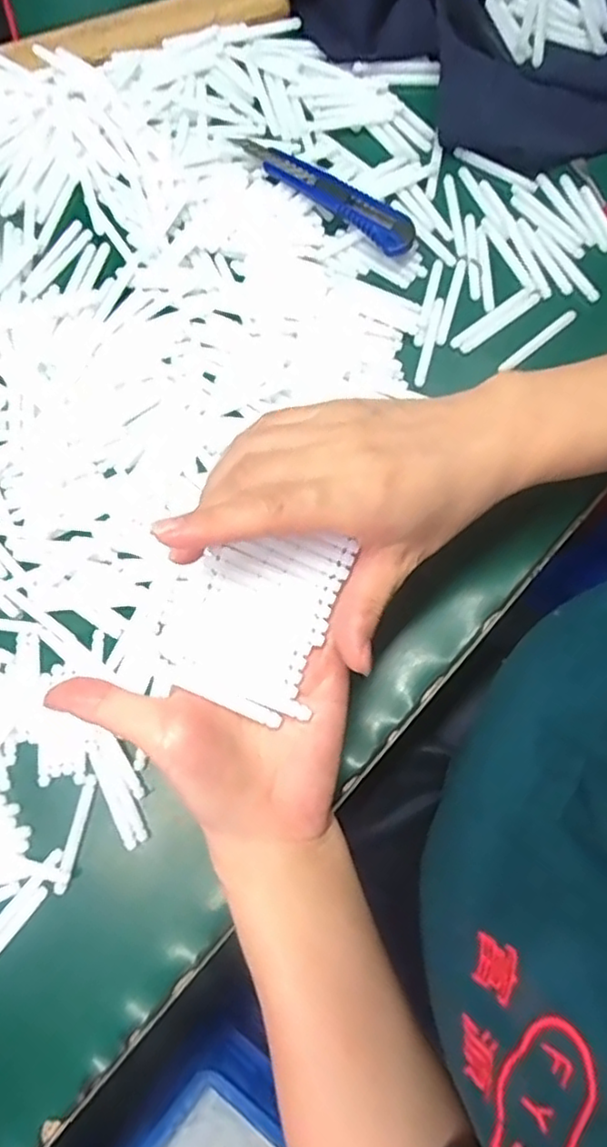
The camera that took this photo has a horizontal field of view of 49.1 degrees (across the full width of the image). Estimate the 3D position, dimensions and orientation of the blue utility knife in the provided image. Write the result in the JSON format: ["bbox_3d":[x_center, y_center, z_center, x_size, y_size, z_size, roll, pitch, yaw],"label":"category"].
[{"bbox_3d":[0.013,-0.241,0.420,0.132,0.019,0.021,38,81,9],"label":"blue utility knife"}]

